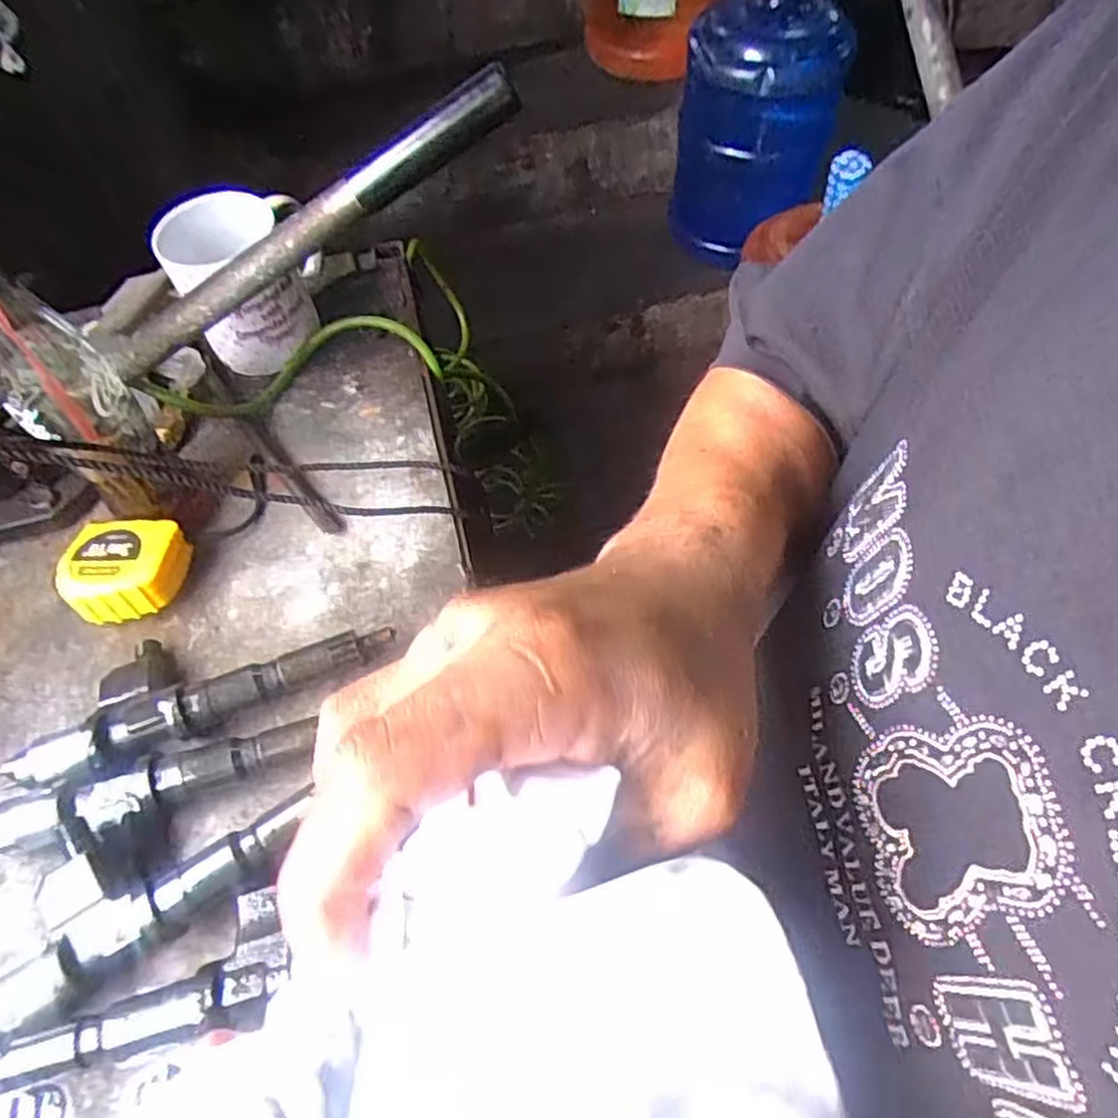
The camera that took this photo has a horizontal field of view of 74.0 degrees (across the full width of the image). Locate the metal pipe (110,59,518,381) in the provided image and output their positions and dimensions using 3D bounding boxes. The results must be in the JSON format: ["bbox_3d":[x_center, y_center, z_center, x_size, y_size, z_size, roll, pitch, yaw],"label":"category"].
[{"bbox_3d":[-0.144,-0.177,0.411,0.276,0.024,0.019,-27,57,16],"label":"metal pipe"}]

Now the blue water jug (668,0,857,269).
[{"bbox_3d":[0.334,-0.738,1.229,0.243,0.460,0.242,14,60,11],"label":"blue water jug"}]

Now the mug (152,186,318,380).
[{"bbox_3d":[-0.221,-0.199,0.538,0.100,0.095,0.083,-21,60,-10],"label":"mug"}]

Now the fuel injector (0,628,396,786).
[{"bbox_3d":[-0.199,0.066,0.415,0.198,0.026,0.063,-22,60,-10],"label":"fuel injector"}]

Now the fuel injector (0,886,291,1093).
[{"bbox_3d":[-0.192,0.193,0.332,0.145,0.033,0.054,-11,58,-4],"label":"fuel injector"}]

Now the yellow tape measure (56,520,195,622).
[{"bbox_3d":[-0.261,0.008,0.450,0.063,0.039,0.063,-1,58,2],"label":"yellow tape measure"}]

